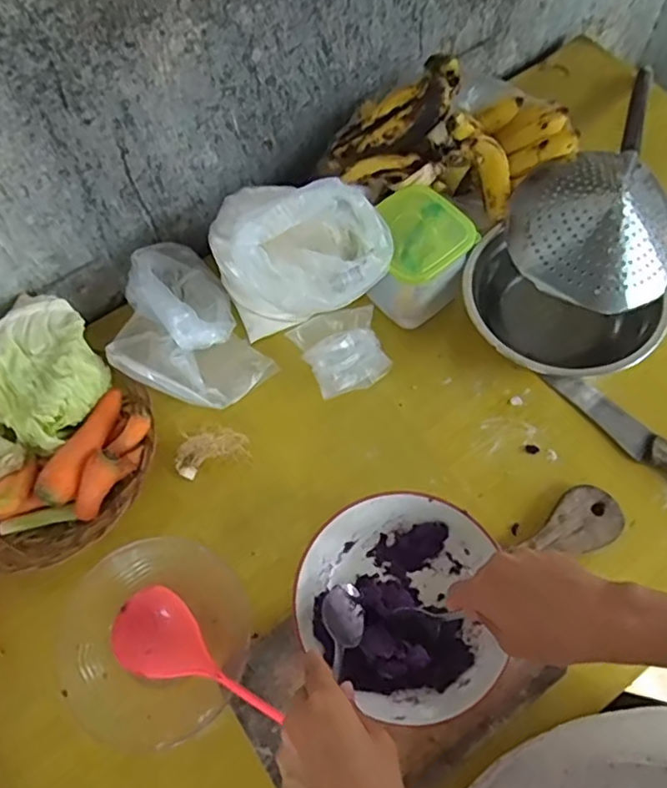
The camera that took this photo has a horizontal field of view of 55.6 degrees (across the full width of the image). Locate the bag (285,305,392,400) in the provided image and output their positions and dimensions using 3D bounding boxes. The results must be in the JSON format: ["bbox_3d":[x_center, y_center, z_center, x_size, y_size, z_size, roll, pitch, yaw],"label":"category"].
[{"bbox_3d":[0.010,-0.041,0.646,0.084,0.040,0.085,-19,68,-6],"label":"bag"}]

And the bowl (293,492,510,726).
[{"bbox_3d":[0.052,0.170,0.520,0.158,0.047,0.165,-1,67,2],"label":"bowl"}]

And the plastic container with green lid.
[{"bbox_3d":[0.080,-0.135,0.647,0.097,0.099,0.101,-35,70,-12],"label":"plastic container with green lid"}]

